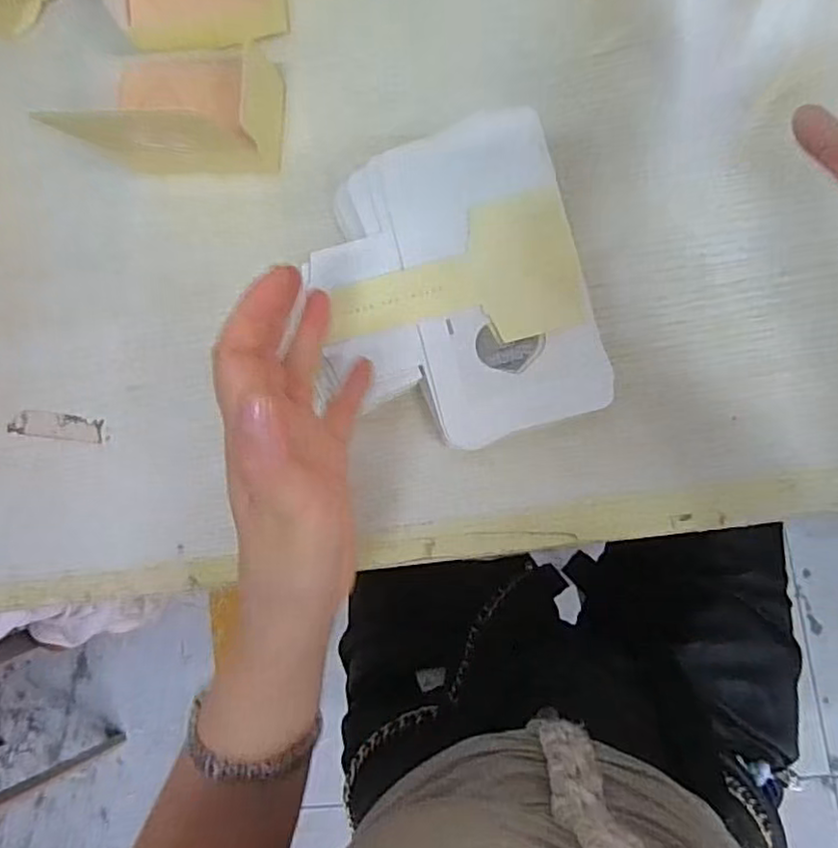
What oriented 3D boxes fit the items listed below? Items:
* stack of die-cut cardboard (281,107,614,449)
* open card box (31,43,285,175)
[{"bbox_3d":[0.017,-0.077,0.371,0.146,0.024,0.176,-15,85,8],"label":"stack of die-cut cardboard"},{"bbox_3d":[-0.141,-0.189,0.380,0.098,0.070,0.081,8,88,9],"label":"open card box"}]

